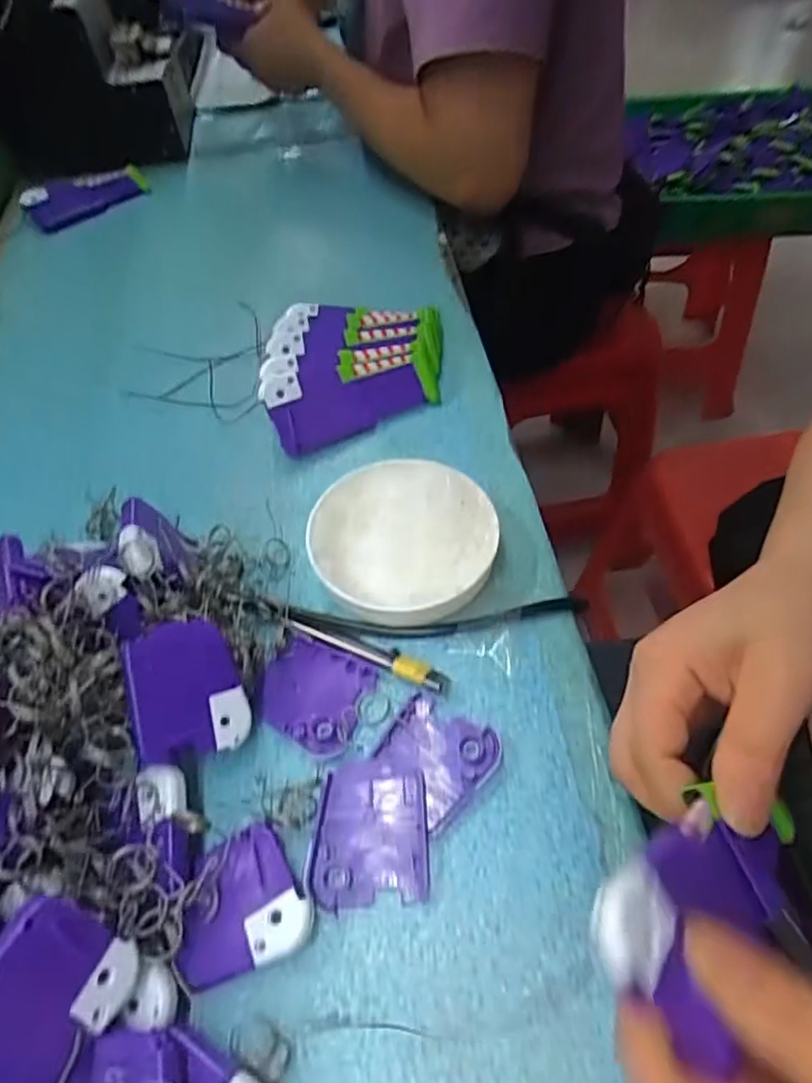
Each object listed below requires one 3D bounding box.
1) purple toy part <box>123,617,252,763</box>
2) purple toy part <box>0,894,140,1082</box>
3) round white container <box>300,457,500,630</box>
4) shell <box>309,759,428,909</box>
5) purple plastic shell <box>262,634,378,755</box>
[{"bbox_3d":[-0.106,0.069,0.306,0.050,0.015,0.063,-9,81,-36],"label":"purple toy part"},{"bbox_3d":[-0.124,0.158,0.215,0.007,0.052,0.060,-20,29,40],"label":"purple toy part"},{"bbox_3d":[-0.002,0.000,0.373,0.102,0.025,0.103,-3,55,4],"label":"round white container"},{"bbox_3d":[-0.017,0.131,0.295,0.051,0.004,0.060,-4,55,3],"label":"shell"},{"bbox_3d":[-0.049,0.079,0.336,0.055,0.008,0.050,19,59,18],"label":"purple plastic shell"}]

